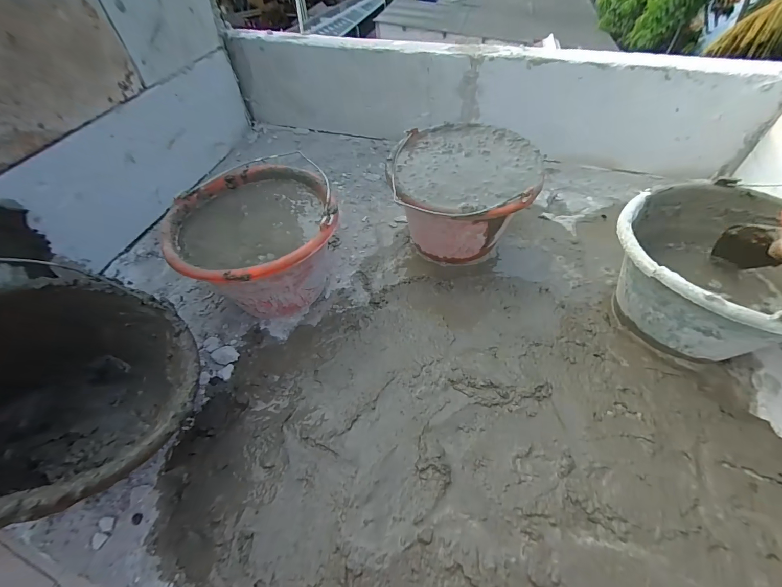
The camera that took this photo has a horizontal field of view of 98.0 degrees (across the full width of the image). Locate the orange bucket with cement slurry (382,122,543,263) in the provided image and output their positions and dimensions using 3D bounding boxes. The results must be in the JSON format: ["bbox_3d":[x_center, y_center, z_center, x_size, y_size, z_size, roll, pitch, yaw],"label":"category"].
[{"bbox_3d":[0.119,-0.157,0.594,0.224,0.157,0.232,-2,51,3],"label":"orange bucket with cement slurry"}]

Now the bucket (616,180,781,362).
[{"bbox_3d":[0.420,-0.023,0.462,0.227,0.143,0.241,-2,51,3],"label":"bucket"}]

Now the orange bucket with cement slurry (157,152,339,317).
[{"bbox_3d":[-0.197,-0.069,0.544,0.225,0.151,0.235,-21,52,-12],"label":"orange bucket with cement slurry"}]

